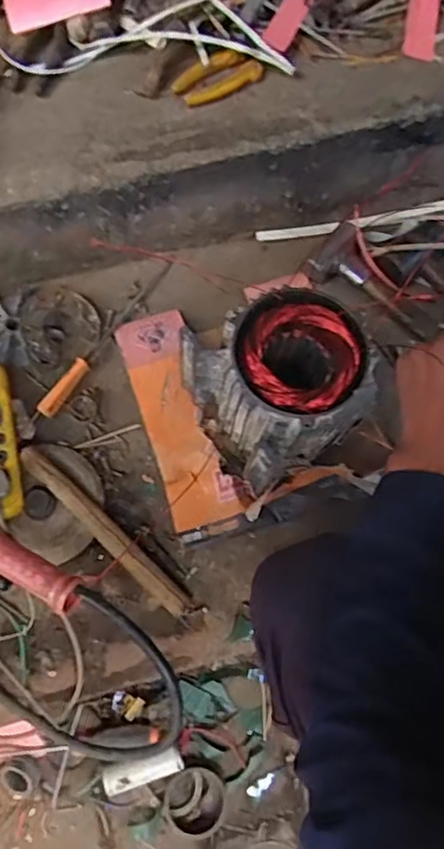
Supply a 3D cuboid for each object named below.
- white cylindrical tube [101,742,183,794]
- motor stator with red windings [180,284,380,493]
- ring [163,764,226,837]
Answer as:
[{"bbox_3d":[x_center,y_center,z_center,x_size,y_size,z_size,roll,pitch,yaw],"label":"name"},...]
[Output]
[{"bbox_3d":[-0.102,0.442,0.769,0.100,0.031,0.032,-14,72,-7],"label":"white cylindrical tube"},{"bbox_3d":[0.065,-0.036,0.666,0.157,0.180,0.161,-28,74,-11],"label":"motor stator with red windings"},{"bbox_3d":[-0.034,0.481,0.766,0.079,0.015,0.080,1,71,-2],"label":"ring"}]

